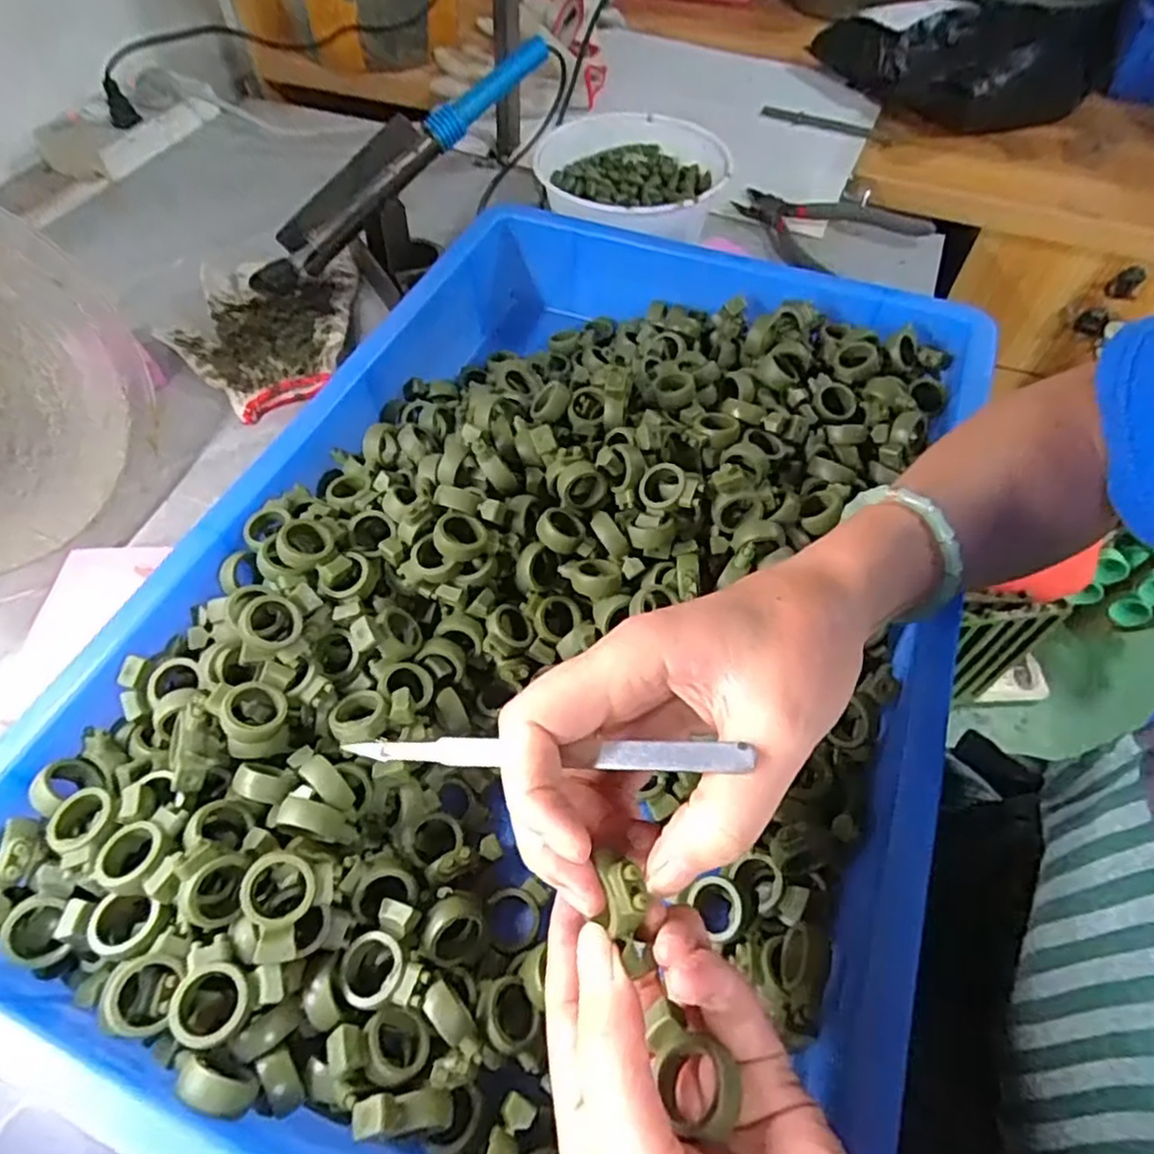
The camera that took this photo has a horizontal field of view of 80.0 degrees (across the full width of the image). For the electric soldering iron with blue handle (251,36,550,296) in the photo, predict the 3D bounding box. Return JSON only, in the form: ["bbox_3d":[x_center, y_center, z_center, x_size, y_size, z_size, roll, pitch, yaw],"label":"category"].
[{"bbox_3d":[-0.139,-0.319,0.531,0.282,0.033,0.035,-40,63,1],"label":"electric soldering iron with blue handle"}]

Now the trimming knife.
[{"bbox_3d":[-0.016,0.056,0.220,0.135,0.004,0.009,-4,53,21],"label":"trimming knife"}]

